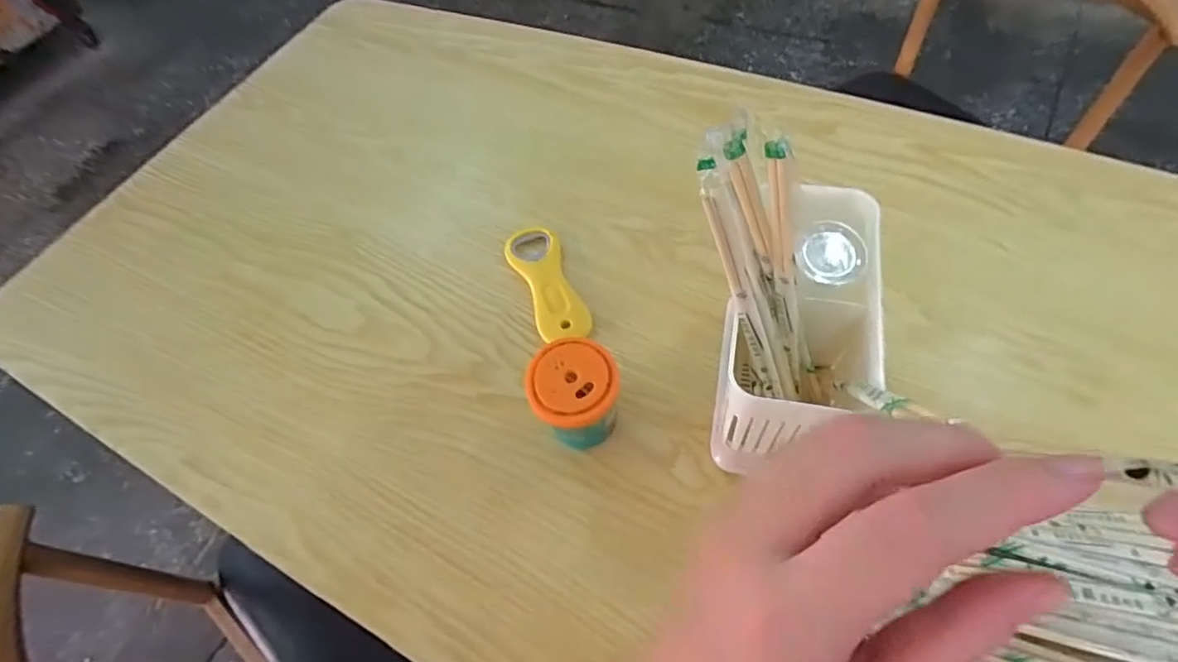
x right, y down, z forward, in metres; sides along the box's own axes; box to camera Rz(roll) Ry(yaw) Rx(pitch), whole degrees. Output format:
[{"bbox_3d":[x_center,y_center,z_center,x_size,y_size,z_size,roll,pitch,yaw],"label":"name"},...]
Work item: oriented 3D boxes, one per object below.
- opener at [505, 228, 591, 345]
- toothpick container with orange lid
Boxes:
[{"bbox_3d":[-0.036,-0.041,0.496,0.044,0.014,0.124,-21,58,-4],"label":"opener"},{"bbox_3d":[-0.010,0.049,0.407,0.058,0.076,0.057,-4,59,6],"label":"toothpick container with orange lid"}]

